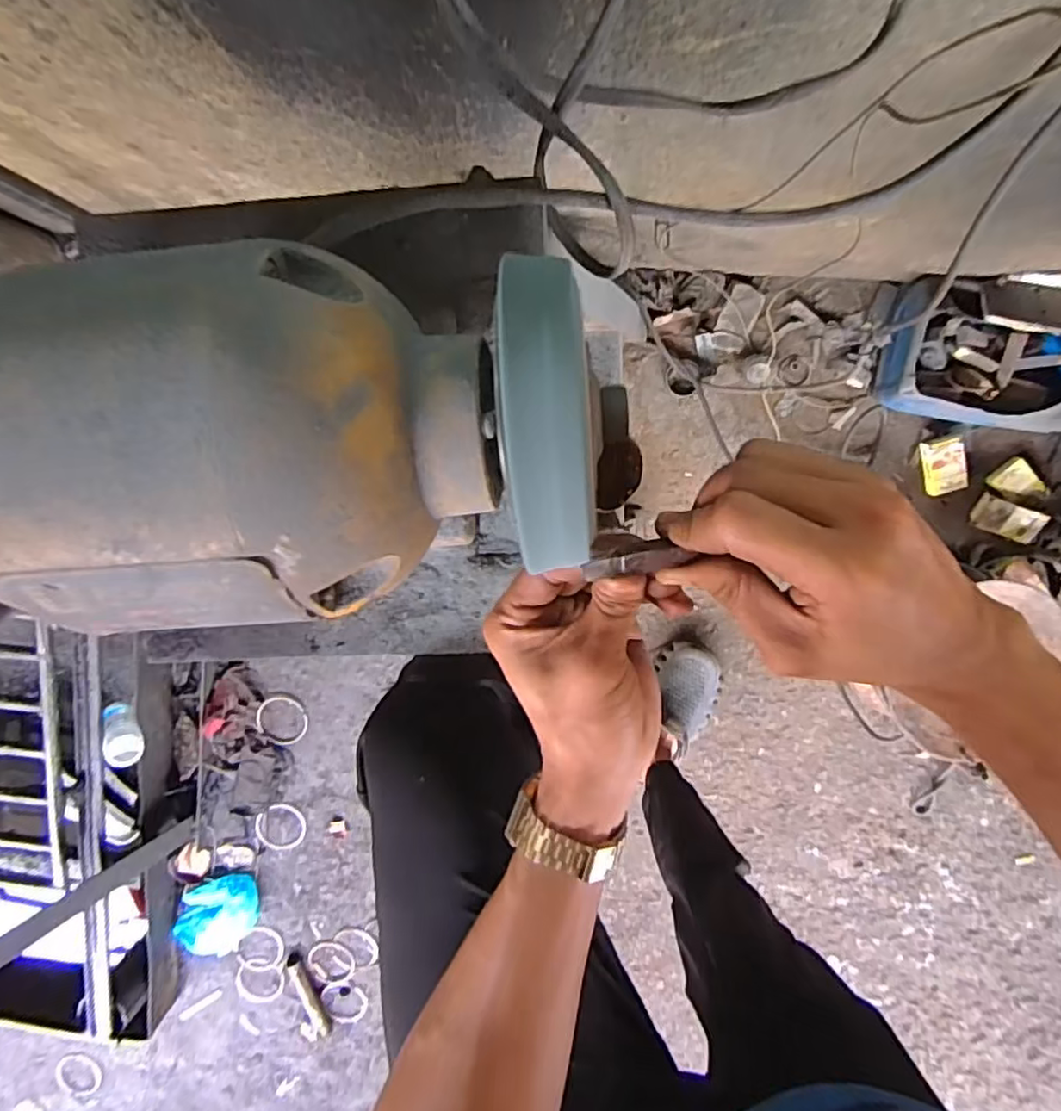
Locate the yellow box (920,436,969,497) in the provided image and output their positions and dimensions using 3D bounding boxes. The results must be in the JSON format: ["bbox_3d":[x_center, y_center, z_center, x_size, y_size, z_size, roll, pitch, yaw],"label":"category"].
[{"bbox_3d":[0.691,-0.150,1.096,0.067,0.023,0.090,-12,98,5],"label":"yellow box"}]

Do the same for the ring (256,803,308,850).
[{"bbox_3d":[-0.506,0.556,1.342,0.103,0.007,0.101,-2,105,-6],"label":"ring"}]

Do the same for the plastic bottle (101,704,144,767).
[{"bbox_3d":[-0.714,0.310,1.154,0.060,0.159,0.052,12,102,-38],"label":"plastic bottle"}]

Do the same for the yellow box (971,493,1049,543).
[{"bbox_3d":[0.788,-0.059,1.085,0.097,0.007,0.055,28,117,24],"label":"yellow box"}]

